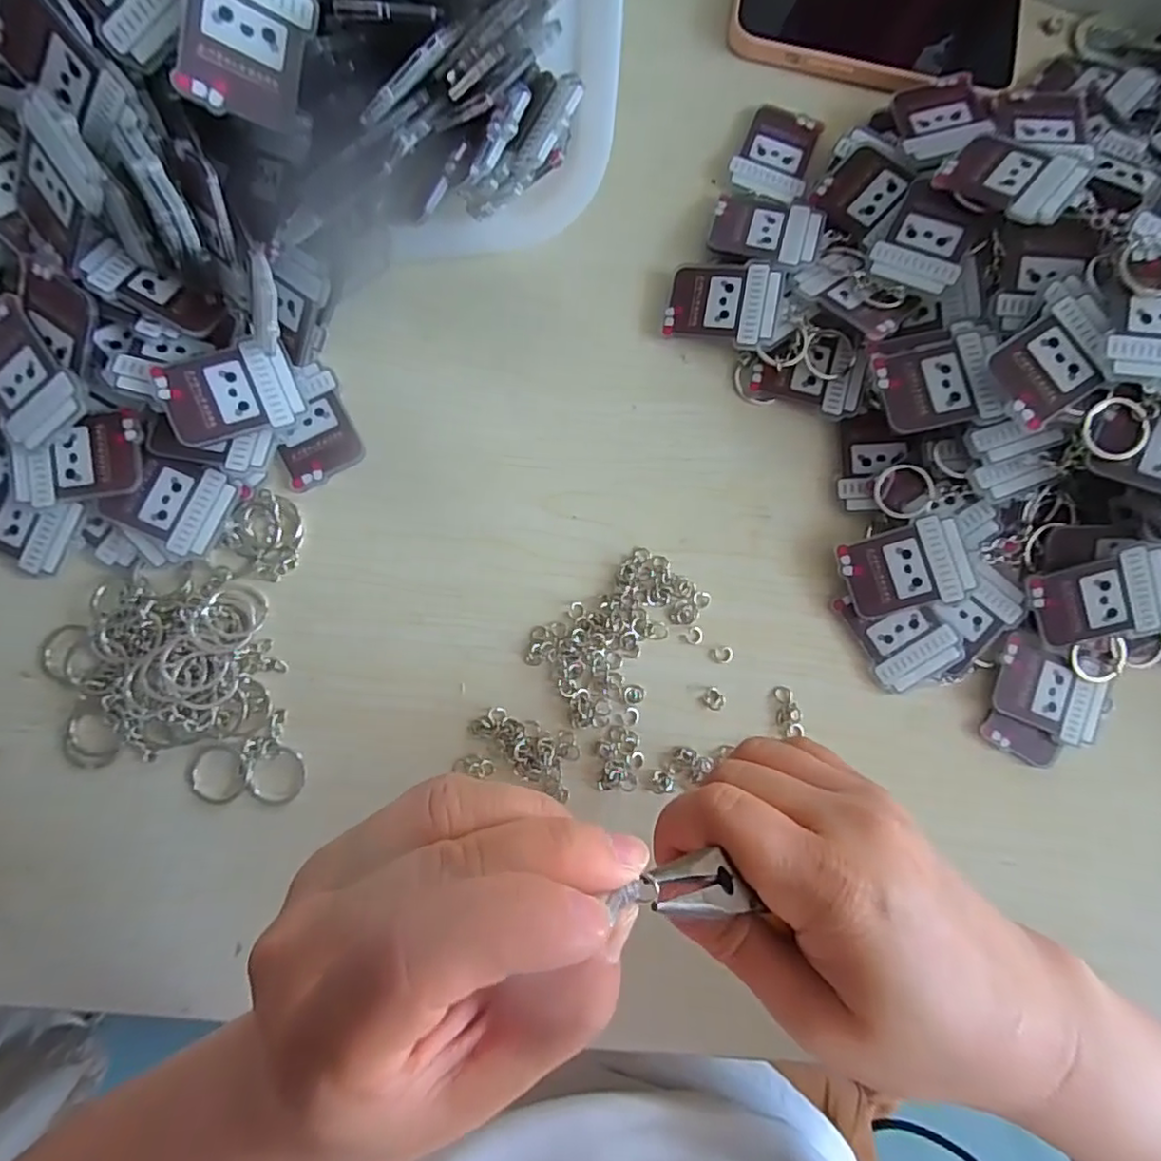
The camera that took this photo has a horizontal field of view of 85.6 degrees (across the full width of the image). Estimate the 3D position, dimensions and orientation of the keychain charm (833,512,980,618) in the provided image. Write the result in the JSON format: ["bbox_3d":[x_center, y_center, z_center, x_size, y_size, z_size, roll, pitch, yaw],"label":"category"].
[{"bbox_3d":[0.147,-0.005,0.282,0.052,0.004,0.037,-18,85,14],"label":"keychain charm"}]

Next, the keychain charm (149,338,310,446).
[{"bbox_3d":[-0.148,-0.081,0.267,0.053,0.009,0.039,-16,90,-18],"label":"keychain charm"}]

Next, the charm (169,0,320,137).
[{"bbox_3d":[-0.115,-0.189,0.216,0.039,0.004,0.053,3,107,-35],"label":"charm"}]

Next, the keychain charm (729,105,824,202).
[{"bbox_3d":[0.098,-0.214,0.314,0.037,0.004,0.052,19,83,-1],"label":"keychain charm"}]

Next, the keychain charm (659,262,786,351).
[{"bbox_3d":[0.068,-0.131,0.297,0.052,0.004,0.039,11,87,11],"label":"keychain charm"}]

